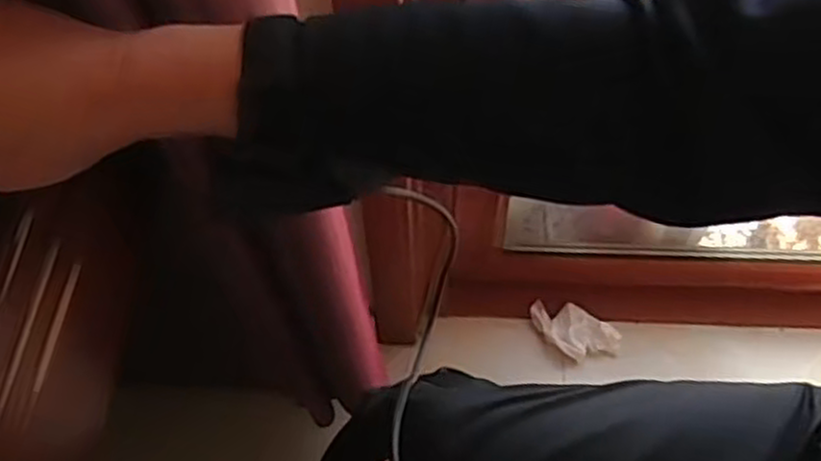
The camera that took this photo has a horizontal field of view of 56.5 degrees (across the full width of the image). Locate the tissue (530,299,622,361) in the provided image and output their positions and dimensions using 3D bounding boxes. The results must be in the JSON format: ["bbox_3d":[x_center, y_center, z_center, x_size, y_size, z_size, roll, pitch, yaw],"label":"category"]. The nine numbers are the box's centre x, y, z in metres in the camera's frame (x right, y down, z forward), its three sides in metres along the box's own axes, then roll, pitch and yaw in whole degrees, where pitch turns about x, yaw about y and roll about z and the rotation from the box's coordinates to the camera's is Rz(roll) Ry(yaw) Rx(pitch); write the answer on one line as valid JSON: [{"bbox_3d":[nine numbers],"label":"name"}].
[{"bbox_3d":[0.242,0.149,1.137,0.134,0.023,0.074,23,61,16],"label":"tissue"}]

